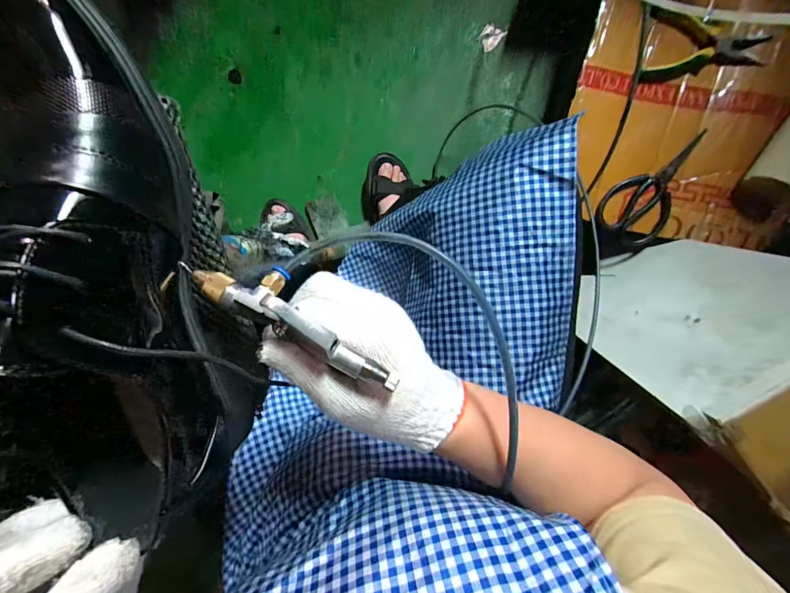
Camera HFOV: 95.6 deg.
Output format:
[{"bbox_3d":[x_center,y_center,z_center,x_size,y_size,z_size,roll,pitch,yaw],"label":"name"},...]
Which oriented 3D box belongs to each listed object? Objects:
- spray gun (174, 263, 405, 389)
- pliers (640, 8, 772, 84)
[{"bbox_3d":[-0.056,0.011,0.191,0.125,0.042,0.027,31,98,7],"label":"spray gun"},{"bbox_3d":[0.495,-0.400,0.575,0.174,0.034,0.104,8,97,6],"label":"pliers"}]

